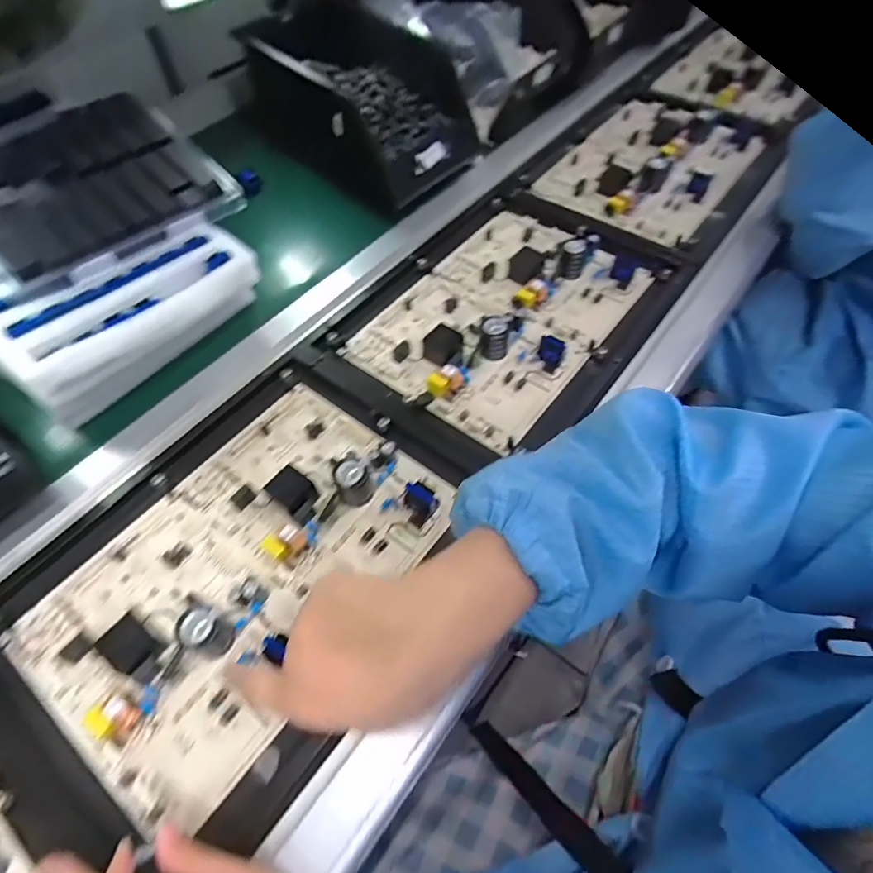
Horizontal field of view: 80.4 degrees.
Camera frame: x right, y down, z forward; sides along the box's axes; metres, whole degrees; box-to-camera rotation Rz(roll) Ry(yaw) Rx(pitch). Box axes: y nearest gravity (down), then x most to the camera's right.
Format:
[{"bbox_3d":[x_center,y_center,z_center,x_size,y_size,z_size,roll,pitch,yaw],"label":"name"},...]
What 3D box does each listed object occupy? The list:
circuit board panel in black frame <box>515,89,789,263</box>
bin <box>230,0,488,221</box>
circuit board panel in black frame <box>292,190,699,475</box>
[{"bbox_3d":[0.305,-0.379,0.692,0.268,0.024,0.356,37,67,20],"label":"circuit board panel in black frame"},{"bbox_3d":[-0.094,-0.406,0.628,0.173,0.130,0.263,-40,67,-19],"label":"bin"},{"bbox_3d":[0.071,-0.131,0.534,0.260,0.031,0.347,34,67,19],"label":"circuit board panel in black frame"}]

